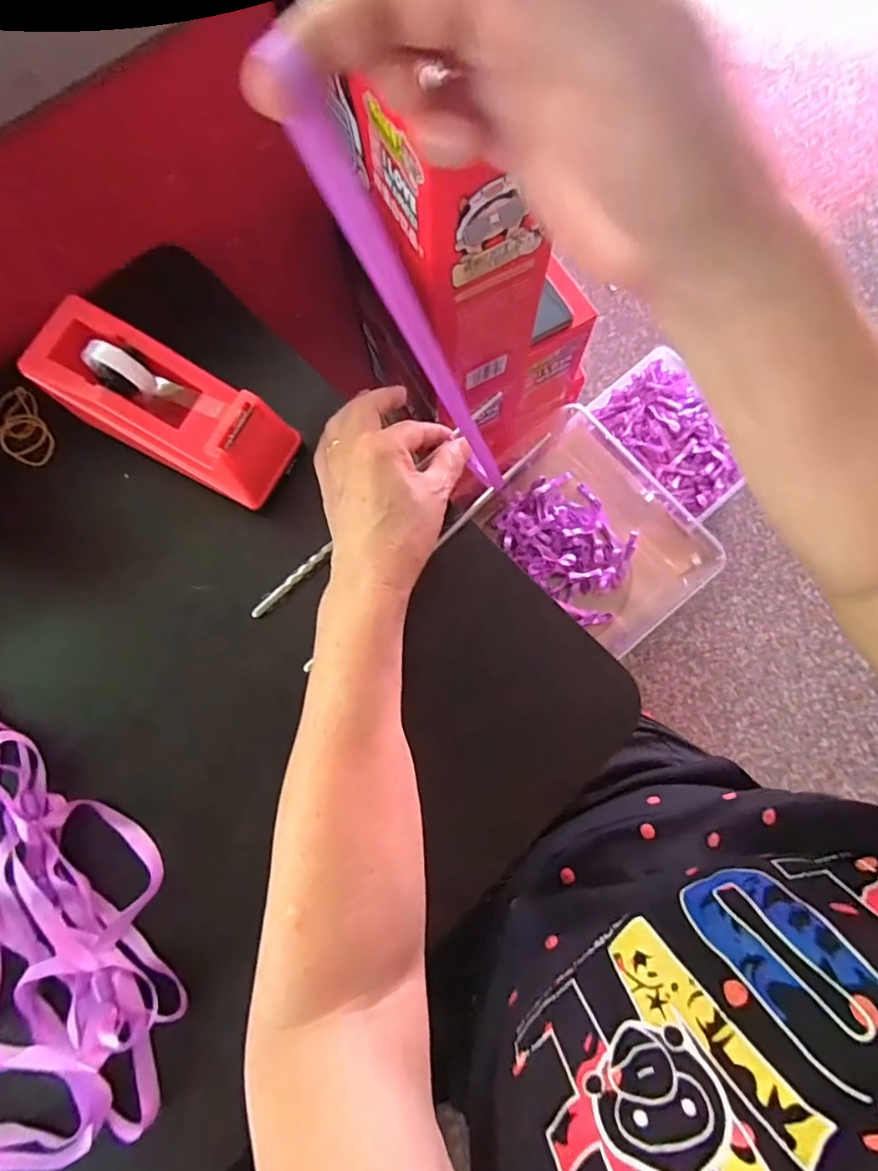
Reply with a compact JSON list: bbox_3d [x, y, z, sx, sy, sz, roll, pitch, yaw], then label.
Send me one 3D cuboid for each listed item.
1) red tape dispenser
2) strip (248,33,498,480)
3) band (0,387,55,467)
[{"bbox_3d":[-0.174,-0.113,0.345,0.155,0.060,0.065,27,80,7],"label":"red tape dispenser"},{"bbox_3d":[-0.002,-0.103,0.257,0.012,0.218,0.011,23,79,29],"label":"strip"},{"bbox_3d":[-0.296,-0.111,0.390,0.031,0.011,0.058,-29,79,-4],"label":"band"}]

